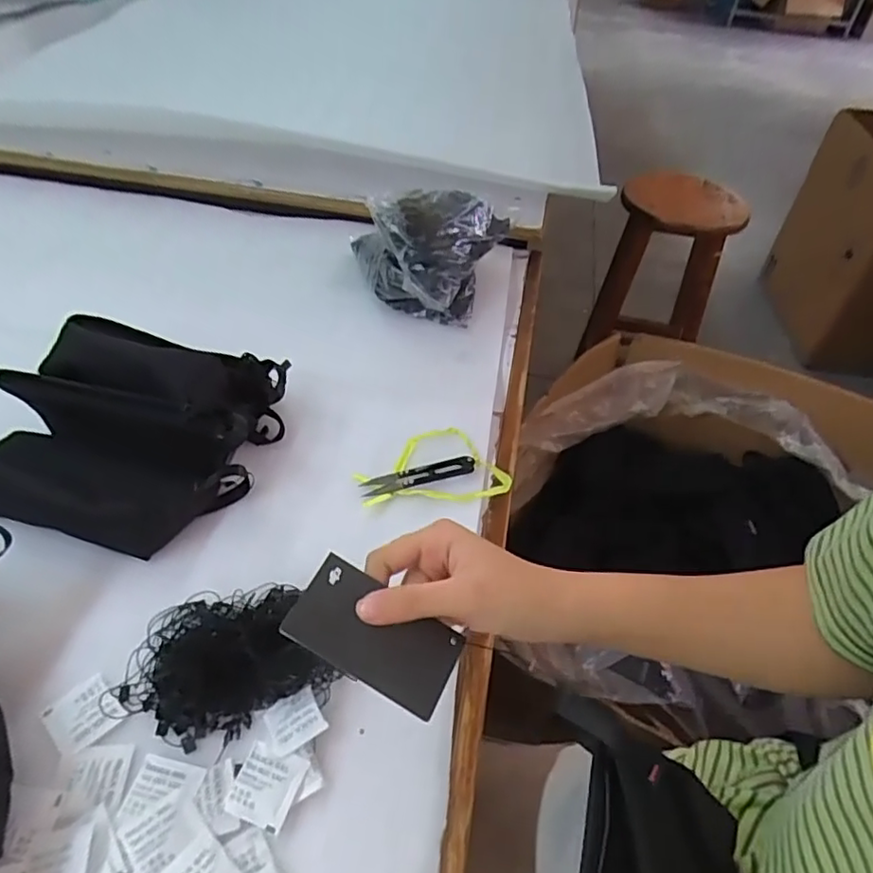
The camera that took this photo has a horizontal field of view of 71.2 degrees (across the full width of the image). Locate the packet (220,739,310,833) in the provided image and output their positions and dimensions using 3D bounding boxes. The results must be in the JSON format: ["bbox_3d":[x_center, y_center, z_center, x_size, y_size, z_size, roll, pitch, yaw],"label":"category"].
[{"bbox_3d":[-0.102,0.208,0.364,0.038,0.005,0.040,18,48,11],"label":"packet"}]

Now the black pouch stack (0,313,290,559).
[{"bbox_3d":[-0.258,-0.012,0.508,0.210,0.084,0.178,13,47,6],"label":"black pouch stack"}]

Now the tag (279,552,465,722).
[{"bbox_3d":[-0.032,0.104,0.323,0.088,0.004,0.047,31,60,0],"label":"tag"}]

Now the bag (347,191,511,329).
[{"bbox_3d":[-0.015,-0.212,0.701,0.182,0.117,0.132,7,47,1],"label":"bag"}]

